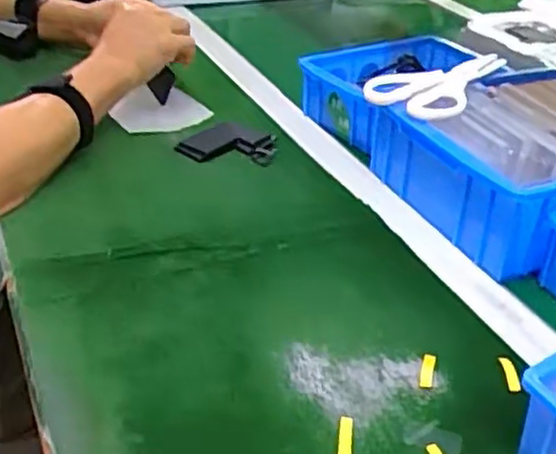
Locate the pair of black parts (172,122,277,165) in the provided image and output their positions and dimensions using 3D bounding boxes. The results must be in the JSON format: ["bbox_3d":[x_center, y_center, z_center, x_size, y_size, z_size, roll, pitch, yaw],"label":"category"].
[{"bbox_3d":[-0.049,-0.079,0.715,0.083,0.014,0.066,21,36,26],"label":"pair of black parts"}]

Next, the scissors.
[{"bbox_3d":[0.156,-0.139,0.674,0.085,0.016,0.186,25,37,30],"label":"scissors"}]

